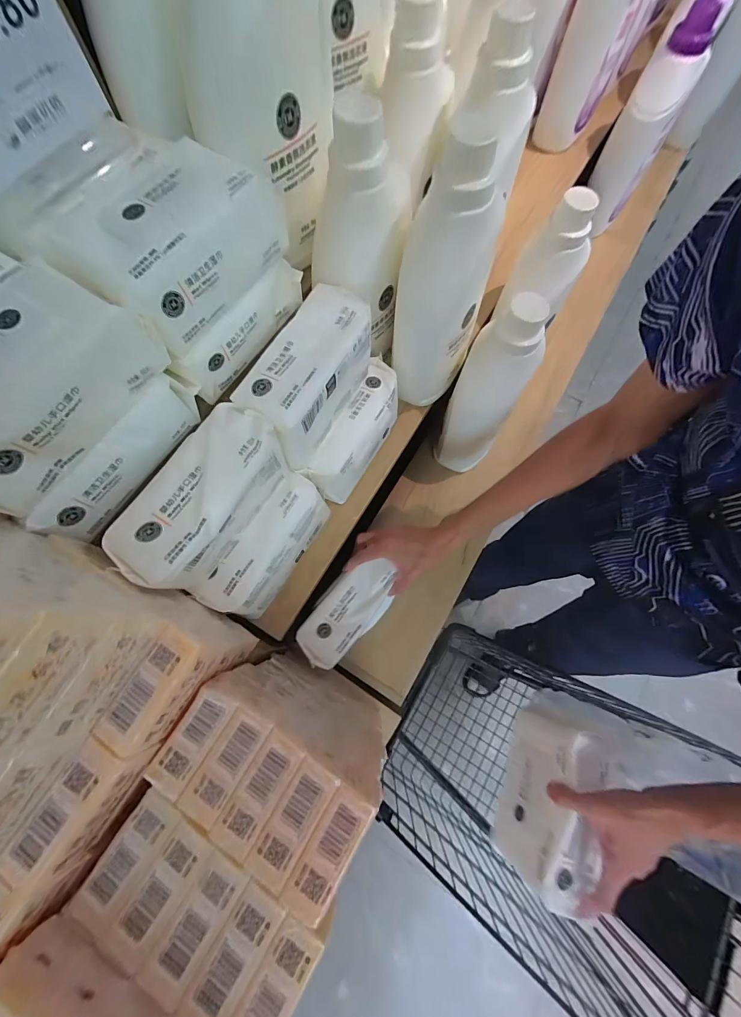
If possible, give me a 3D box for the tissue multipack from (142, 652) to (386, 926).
[{"bbox_3d":[-0.081,0.252,0.388,0.175,0.237,0.108,27,73,9],"label":"tissue multipack"}]

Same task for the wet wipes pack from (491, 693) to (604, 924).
[{"bbox_3d":[0.227,0.347,0.453,0.075,0.102,0.208,31,72,-14],"label":"wet wipes pack"}]

